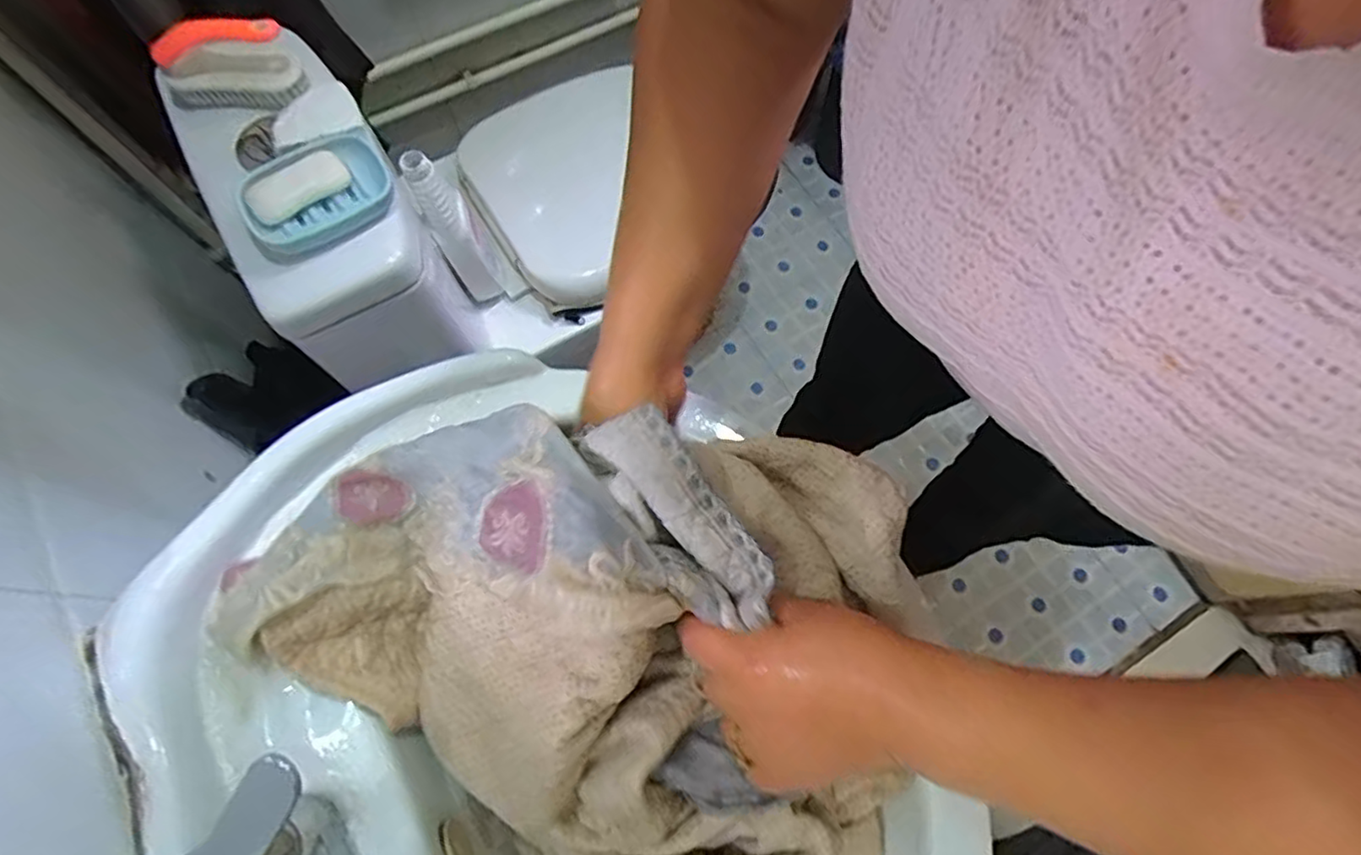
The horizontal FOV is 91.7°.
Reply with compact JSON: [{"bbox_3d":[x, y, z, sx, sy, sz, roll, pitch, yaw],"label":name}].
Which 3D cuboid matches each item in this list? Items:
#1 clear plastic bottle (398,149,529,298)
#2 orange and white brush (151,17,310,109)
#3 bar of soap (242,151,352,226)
[{"bbox_3d":[-0.250,-0.230,0.794,0.069,0.236,0.063,-26,73,-10],"label":"clear plastic bottle"},{"bbox_3d":[-0.421,-0.336,0.605,0.123,0.070,0.047,-8,71,-2],"label":"orange and white brush"},{"bbox_3d":[-0.337,-0.213,0.580,0.086,0.022,0.035,-42,76,-14],"label":"bar of soap"}]

